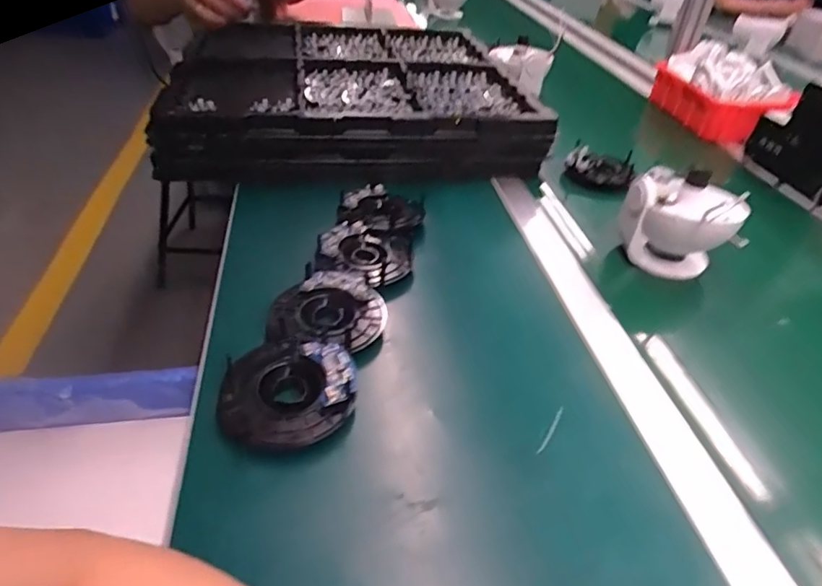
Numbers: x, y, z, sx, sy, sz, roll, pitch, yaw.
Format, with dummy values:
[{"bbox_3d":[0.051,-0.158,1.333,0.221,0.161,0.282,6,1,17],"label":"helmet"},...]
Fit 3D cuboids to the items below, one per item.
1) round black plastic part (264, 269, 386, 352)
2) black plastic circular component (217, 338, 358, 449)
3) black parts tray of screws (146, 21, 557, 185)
[{"bbox_3d":[-0.076,0.018,0.486,0.092,0.021,0.099,4,39,-4],"label":"round black plastic part"},{"bbox_3d":[-0.095,0.075,0.419,0.102,0.014,0.090,2,55,4],"label":"black plastic circular component"},{"bbox_3d":[-0.105,-0.323,0.877,0.511,0.100,0.491,-4,40,-14],"label":"black parts tray of screws"}]

